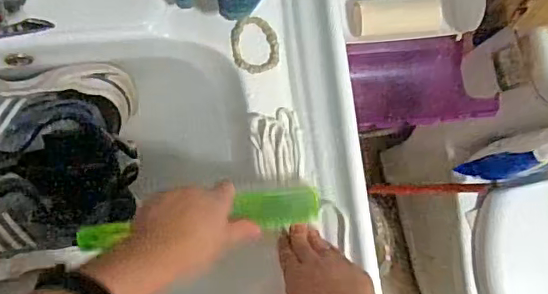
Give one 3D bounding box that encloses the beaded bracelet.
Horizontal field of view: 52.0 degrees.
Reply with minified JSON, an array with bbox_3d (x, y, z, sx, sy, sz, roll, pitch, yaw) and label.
[{"bbox_3d":[-0.021,-0.113,0.622,0.051,0.006,0.061,-8,84,-7],"label":"beaded bracelet"}]

